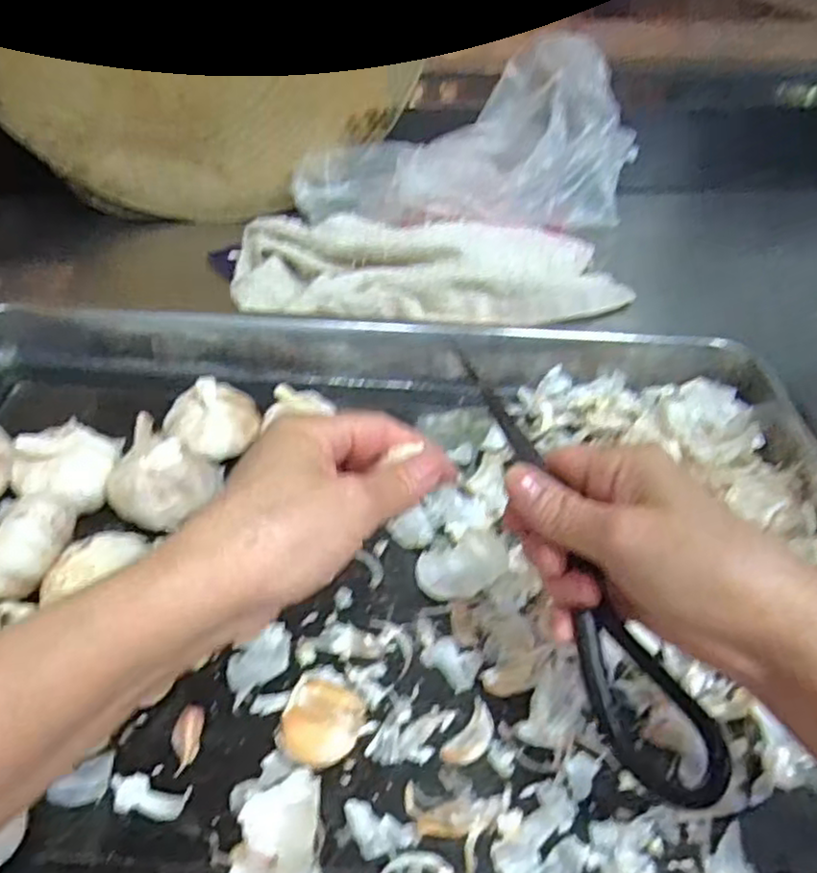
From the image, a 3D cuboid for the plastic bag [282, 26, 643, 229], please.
[{"bbox_3d":[0.051,-0.254,0.652,0.325,0.171,0.111,-8,39,7],"label":"plastic bag"}]

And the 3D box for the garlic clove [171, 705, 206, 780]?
[{"bbox_3d":[-0.102,0.139,0.315,0.016,0.011,0.028,-6,40,-12],"label":"garlic clove"}]

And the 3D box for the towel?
[{"bbox_3d":[0.022,-0.149,0.599,0.349,0.058,0.111,3,39,-2],"label":"towel"}]

